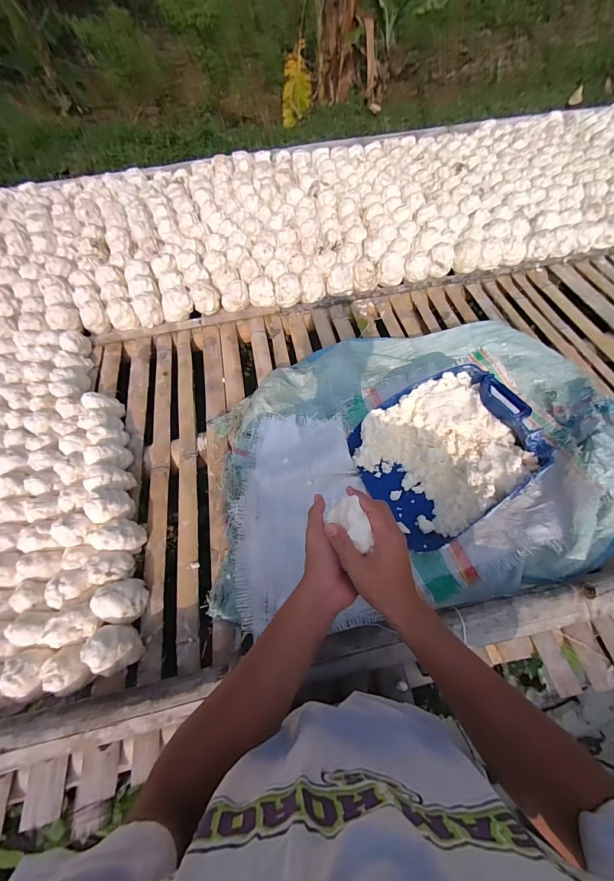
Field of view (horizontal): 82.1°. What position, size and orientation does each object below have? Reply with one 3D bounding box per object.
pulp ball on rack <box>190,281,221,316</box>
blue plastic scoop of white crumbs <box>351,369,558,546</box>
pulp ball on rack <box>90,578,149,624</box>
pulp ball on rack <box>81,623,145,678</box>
[{"bbox_3d":[-0.316,-0.445,1.094,0.084,0.081,0.078,-1,60,2],"label":"pulp ball on rack"},{"bbox_3d":[0.282,0.020,0.736,0.317,0.148,0.290,-28,64,-13],"label":"blue plastic scoop of white crumbs"},{"bbox_3d":[-0.324,0.280,0.620,0.066,0.077,0.070,-1,61,1],"label":"pulp ball on rack"},{"bbox_3d":[-0.314,0.339,0.575,0.065,0.083,0.067,-1,61,1],"label":"pulp ball on rack"}]

